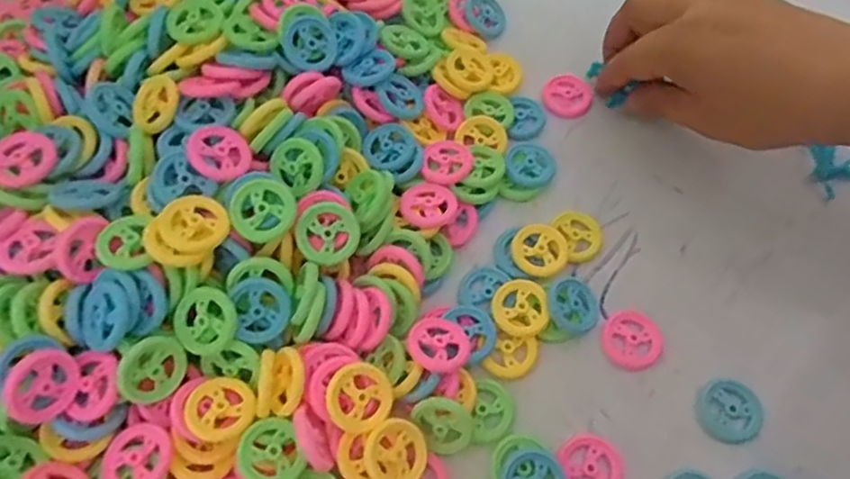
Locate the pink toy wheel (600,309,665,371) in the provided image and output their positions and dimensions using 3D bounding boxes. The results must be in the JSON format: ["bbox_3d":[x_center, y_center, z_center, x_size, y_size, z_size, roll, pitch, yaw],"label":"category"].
[{"bbox_3d":[0.105,0.050,0.313,0.030,0.004,0.032,0,63,-1],"label":"pink toy wheel"}]

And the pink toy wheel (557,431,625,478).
[{"bbox_3d":[0.077,0.104,0.287,0.027,0.006,0.031,-9,64,-5],"label":"pink toy wheel"}]

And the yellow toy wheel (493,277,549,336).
[{"bbox_3d":[0.048,0.034,0.316,0.027,0.007,0.029,0,63,-1],"label":"yellow toy wheel"}]

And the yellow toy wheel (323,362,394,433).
[{"bbox_3d":[-0.029,0.069,0.274,0.029,0.007,0.027,0,63,-1],"label":"yellow toy wheel"}]

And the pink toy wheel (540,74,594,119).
[{"bbox_3d":[0.087,-0.087,0.379,0.030,0.004,0.031,0,63,-1],"label":"pink toy wheel"}]

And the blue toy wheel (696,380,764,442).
[{"bbox_3d":[0.146,0.082,0.298,0.031,0.004,0.027,10,64,4],"label":"blue toy wheel"}]

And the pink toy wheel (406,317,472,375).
[{"bbox_3d":[0.007,0.049,0.296,0.029,0.004,0.030,10,48,-11],"label":"pink toy wheel"}]

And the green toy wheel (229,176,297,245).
[{"bbox_3d":[-0.075,-0.014,0.289,0.029,0.004,0.029,2,80,-10],"label":"green toy wheel"}]

